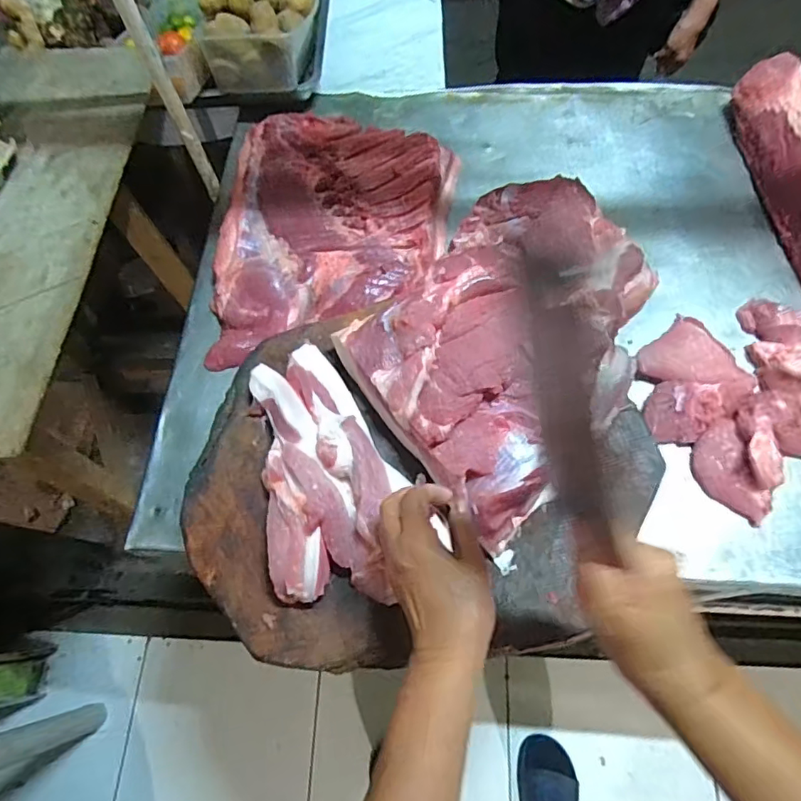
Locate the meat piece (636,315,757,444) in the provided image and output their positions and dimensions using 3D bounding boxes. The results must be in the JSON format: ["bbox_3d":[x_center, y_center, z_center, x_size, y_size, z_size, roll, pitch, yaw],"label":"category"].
[{"bbox_3d":[0.349,-0.026,0.656,0.152,0.033,0.120,-38,71,-12],"label":"meat piece"}]

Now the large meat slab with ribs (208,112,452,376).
[{"bbox_3d":[-0.093,-0.226,0.753,0.298,0.067,0.386,7,69,6],"label":"large meat slab with ribs"}]

